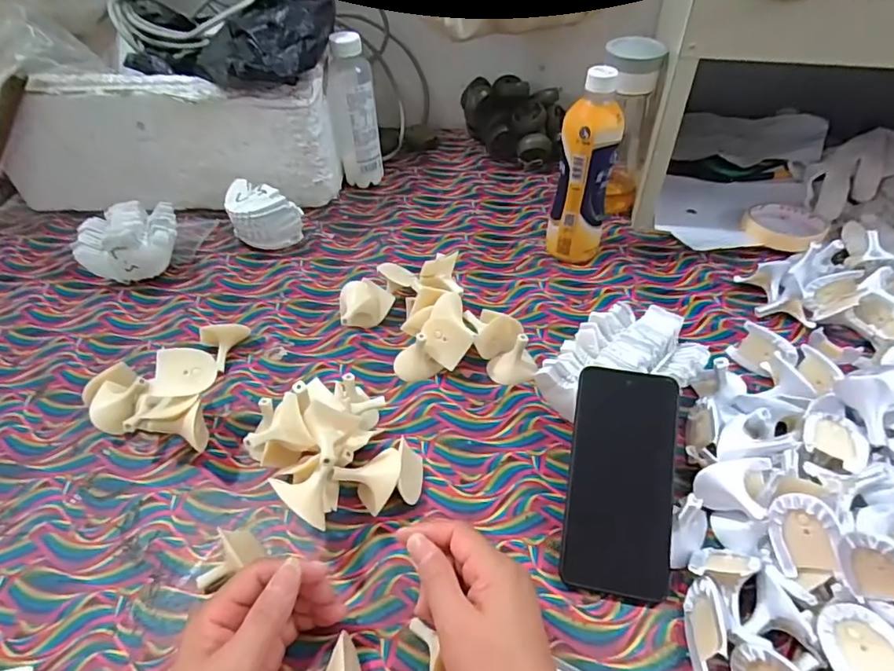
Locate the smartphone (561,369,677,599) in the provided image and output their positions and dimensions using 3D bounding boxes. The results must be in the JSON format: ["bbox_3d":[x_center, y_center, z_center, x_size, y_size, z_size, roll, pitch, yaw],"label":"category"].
[{"bbox_3d":[0.134,0.109,0.404,0.077,0.006,0.165,7,75,9],"label":"smartphone"}]

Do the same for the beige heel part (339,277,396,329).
[{"bbox_3d":[-0.088,-0.030,0.575,0.063,0.041,0.052,-16,48,-13],"label":"beige heel part"}]

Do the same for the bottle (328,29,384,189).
[{"bbox_3d":[-0.126,-0.302,0.732,0.058,0.201,0.052,-9,46,-6],"label":"bottle"}]

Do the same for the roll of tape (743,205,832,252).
[{"bbox_3d":[0.431,-0.139,0.672,0.097,0.018,0.097,-1,46,1],"label":"roll of tape"}]

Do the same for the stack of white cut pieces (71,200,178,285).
[{"bbox_3d":[-0.387,-0.113,0.653,0.105,0.068,0.087,-13,47,-10],"label":"stack of white cut pieces"}]

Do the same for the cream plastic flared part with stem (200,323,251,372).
[{"bbox_3d":[-0.235,0.004,0.550,0.026,0.036,0.053,10,47,12],"label":"cream plastic flared part with stem"}]

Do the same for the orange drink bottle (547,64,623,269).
[{"bbox_3d":[0.155,-0.179,0.598,0.053,0.215,0.061,-24,50,-20],"label":"orange drink bottle"}]

